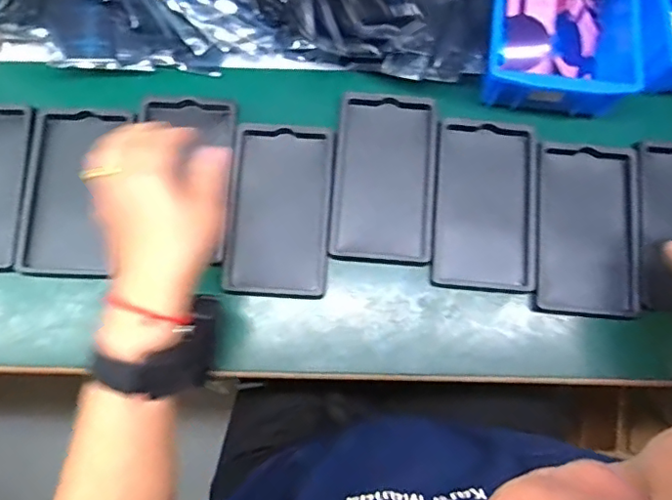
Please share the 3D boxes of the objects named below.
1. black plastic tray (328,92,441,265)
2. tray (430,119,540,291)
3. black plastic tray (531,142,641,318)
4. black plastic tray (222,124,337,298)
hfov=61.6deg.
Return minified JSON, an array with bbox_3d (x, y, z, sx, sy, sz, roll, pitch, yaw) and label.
[{"bbox_3d":[0.047,-0.070,0.532,0.097,0.017,0.158,5,76,0],"label":"black plastic tray"},{"bbox_3d":[0.142,-0.045,0.530,0.094,0.008,0.160,6,76,0],"label":"tray"},{"bbox_3d":[0.236,-0.021,0.525,0.093,0.009,0.162,6,76,0],"label":"black plastic tray"},{"bbox_3d":[-0.052,-0.038,0.526,0.095,0.017,0.160,3,76,-1],"label":"black plastic tray"}]

